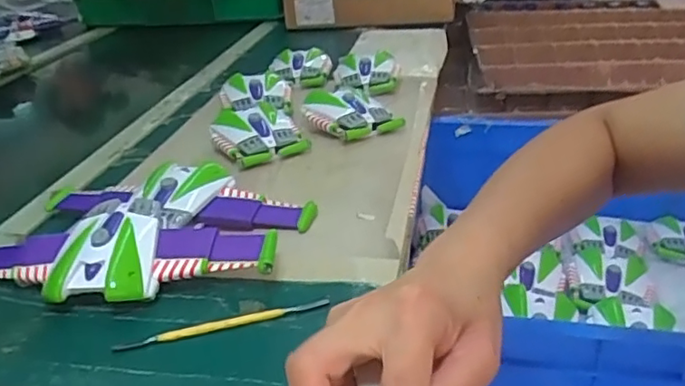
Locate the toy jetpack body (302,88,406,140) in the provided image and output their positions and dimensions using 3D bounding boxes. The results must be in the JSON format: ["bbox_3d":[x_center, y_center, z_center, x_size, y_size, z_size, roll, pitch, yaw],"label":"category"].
[{"bbox_3d":[0.007,-0.108,0.811,0.087,0.044,0.114,-23,34,-30],"label":"toy jetpack body"}]

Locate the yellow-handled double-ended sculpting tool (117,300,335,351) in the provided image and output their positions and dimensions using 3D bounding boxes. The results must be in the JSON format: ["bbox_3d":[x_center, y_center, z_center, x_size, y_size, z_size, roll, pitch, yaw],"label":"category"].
[{"bbox_3d":[-0.095,0.104,0.484,0.167,0.004,0.010,-11,28,-9],"label":"yellow-handled double-ended sculpting tool"}]

